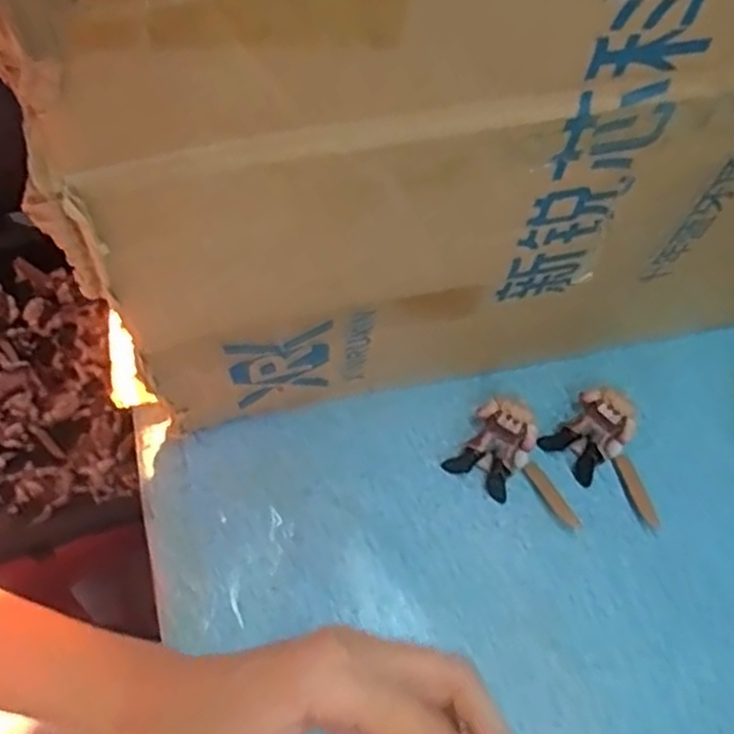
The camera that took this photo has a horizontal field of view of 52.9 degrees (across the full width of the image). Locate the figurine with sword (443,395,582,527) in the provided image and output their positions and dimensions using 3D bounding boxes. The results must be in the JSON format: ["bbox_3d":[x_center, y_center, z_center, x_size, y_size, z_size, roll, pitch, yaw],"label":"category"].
[{"bbox_3d":[0.089,0.054,0.410,0.075,0.018,0.050,33,67,11],"label":"figurine with sword"}]

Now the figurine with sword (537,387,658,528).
[{"bbox_3d":[0.143,0.049,0.416,0.073,0.019,0.051,40,68,14],"label":"figurine with sword"}]

